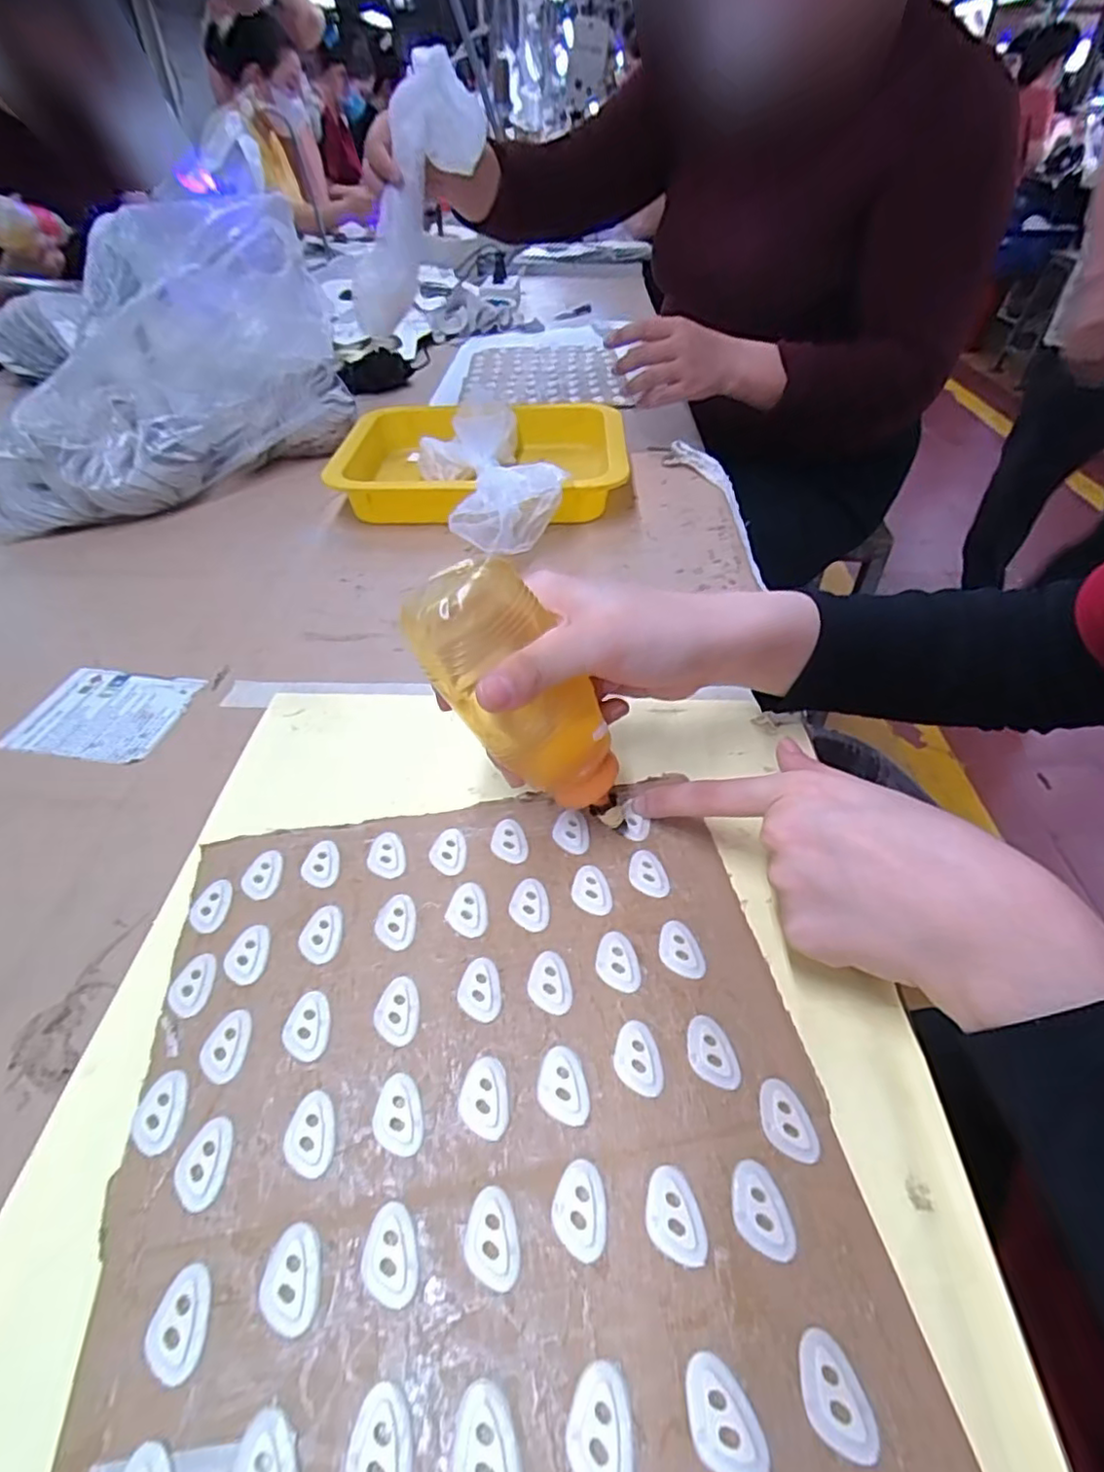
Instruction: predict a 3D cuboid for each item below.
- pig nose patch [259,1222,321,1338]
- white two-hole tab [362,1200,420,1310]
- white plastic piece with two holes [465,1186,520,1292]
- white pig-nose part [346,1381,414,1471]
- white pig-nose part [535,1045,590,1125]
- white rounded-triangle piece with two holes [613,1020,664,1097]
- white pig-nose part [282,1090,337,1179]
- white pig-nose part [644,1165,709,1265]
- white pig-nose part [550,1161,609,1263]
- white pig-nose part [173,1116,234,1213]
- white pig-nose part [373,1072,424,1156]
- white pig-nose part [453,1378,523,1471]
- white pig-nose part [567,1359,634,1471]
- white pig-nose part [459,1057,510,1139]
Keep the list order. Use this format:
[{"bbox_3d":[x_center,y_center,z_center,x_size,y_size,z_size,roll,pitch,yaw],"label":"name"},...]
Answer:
[{"bbox_3d":[-0.079,0.163,0.195,0.017,0.004,0.026,-6,45,-5],"label":"pig nose patch"},{"bbox_3d":[-0.050,0.158,0.199,0.016,0.004,0.026,-9,45,-8],"label":"white two-hole tab"},{"bbox_3d":[-0.019,0.155,0.202,0.016,0.004,0.026,-5,45,-3],"label":"white plastic piece with two holes"},{"bbox_3d":[-0.045,0.187,0.169,0.017,0.004,0.025,-2,45,-1],"label":"white pig-nose part"},{"bbox_3d":[0.004,0.125,0.233,0.018,0.004,0.025,-4,45,-3],"label":"white pig-nose part"},{"bbox_3d":[0.031,0.118,0.239,0.017,0.004,0.025,-3,45,-2],"label":"white rounded-triangle piece with two holes"},{"bbox_3d":[-0.083,0.136,0.222,0.017,0.004,0.026,-7,45,-6],"label":"white pig-nose part"},{"bbox_3d":[0.039,0.151,0.206,0.017,0.004,0.025,-3,45,-1],"label":"white pig-nose part"},{"bbox_3d":[0.009,0.150,0.207,0.017,0.004,0.026,-4,45,-2],"label":"white pig-nose part"},{"bbox_3d":[-0.116,0.142,0.217,0.016,0.004,0.026,3,45,5],"label":"white pig-nose part"},{"bbox_3d":[-0.054,0.131,0.226,0.017,0.004,0.025,-7,45,-5],"label":"white pig-nose part"},{"bbox_3d":[-0.017,0.186,0.169,0.017,0.004,0.026,-3,45,-1],"label":"white pig-nose part"},{"bbox_3d":[0.013,0.183,0.171,0.017,0.004,0.026,-2,45,-1],"label":"white pig-nose part"},{"bbox_3d":[-0.024,0.127,0.230,0.017,0.004,0.026,-6,45,-4],"label":"white pig-nose part"}]

